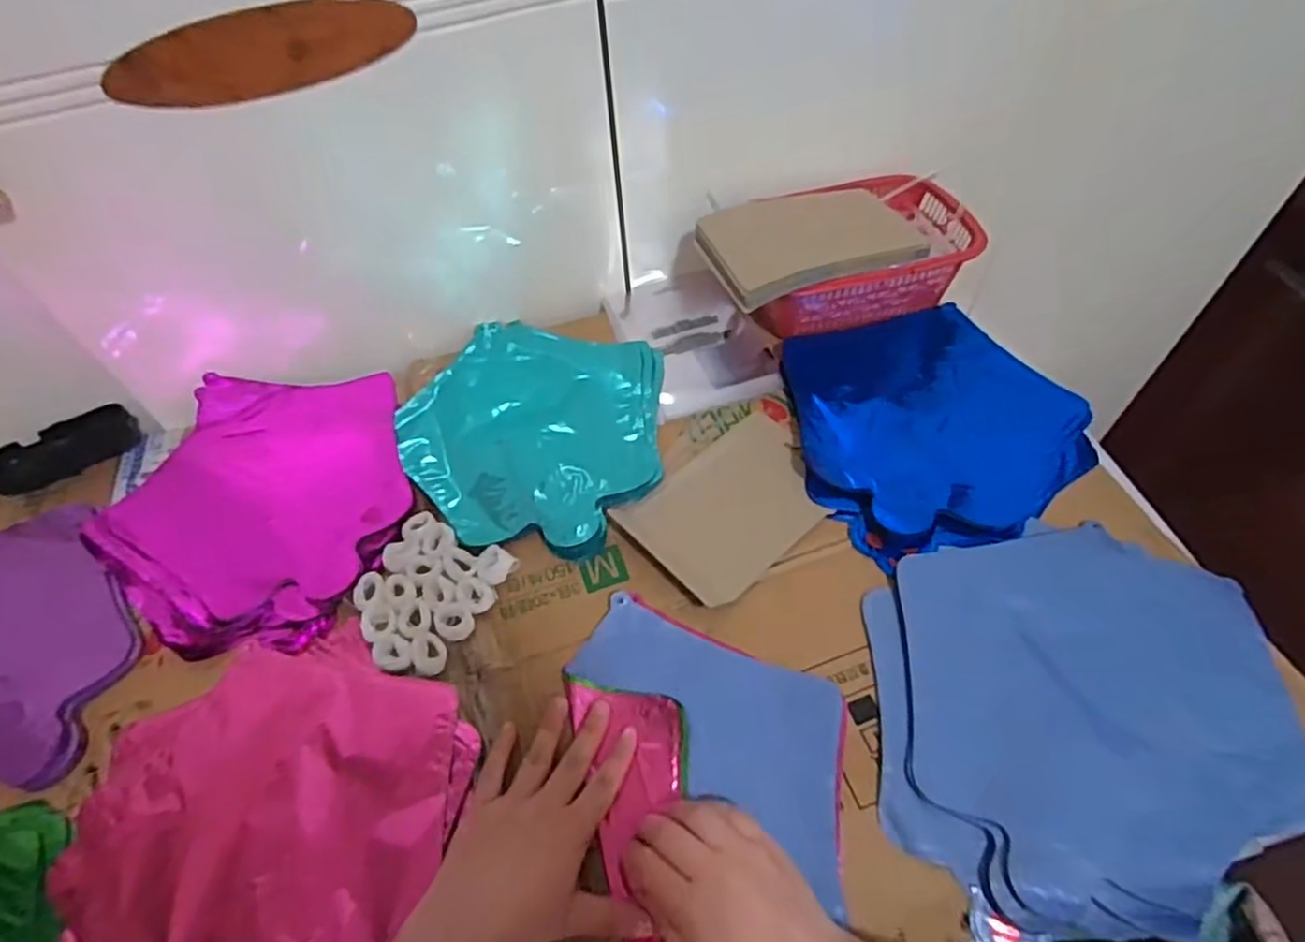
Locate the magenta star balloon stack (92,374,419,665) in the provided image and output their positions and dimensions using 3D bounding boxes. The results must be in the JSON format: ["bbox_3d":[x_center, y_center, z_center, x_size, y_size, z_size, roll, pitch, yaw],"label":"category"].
[{"bbox_3d":[-0.315,0.025,0.562,0.231,0.022,0.240,-3,54,0],"label":"magenta star balloon stack"}]

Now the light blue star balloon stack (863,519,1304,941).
[{"bbox_3d":[0.276,0.151,0.450,0.257,0.017,0.243,0,54,3],"label":"light blue star balloon stack"}]

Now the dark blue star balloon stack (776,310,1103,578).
[{"bbox_3d":[0.227,-0.047,0.582,0.226,0.017,0.231,-15,55,-8],"label":"dark blue star balloon stack"}]

